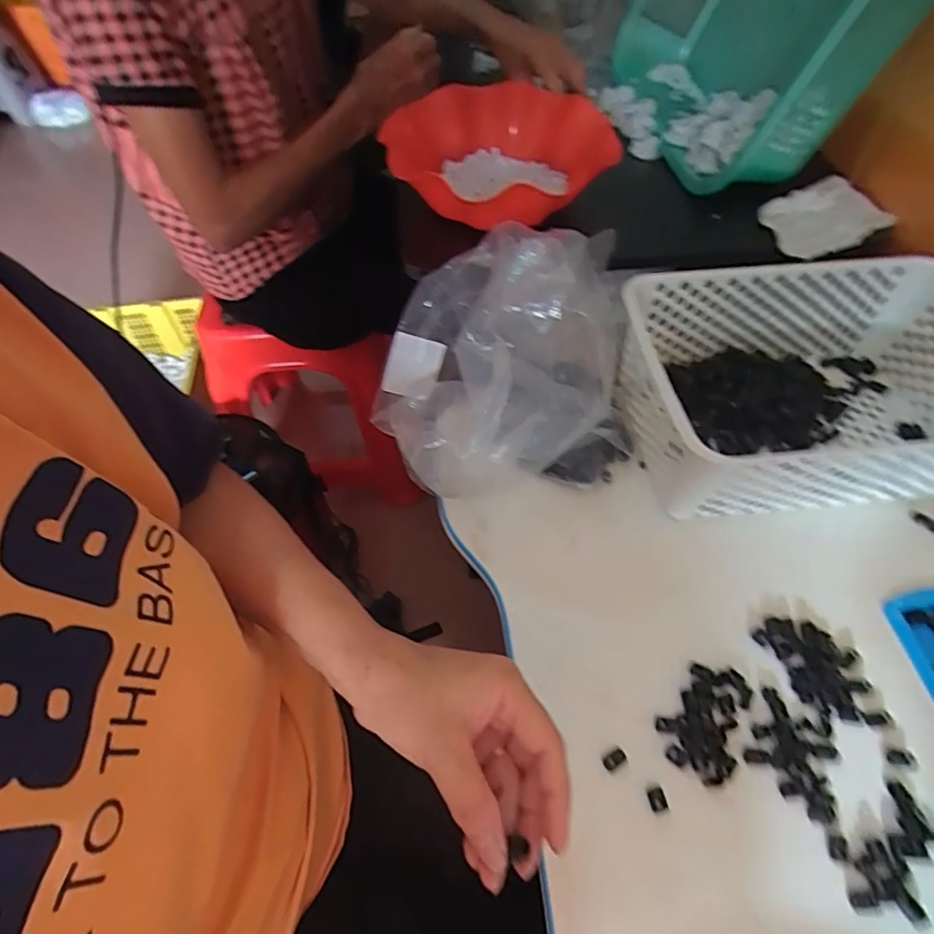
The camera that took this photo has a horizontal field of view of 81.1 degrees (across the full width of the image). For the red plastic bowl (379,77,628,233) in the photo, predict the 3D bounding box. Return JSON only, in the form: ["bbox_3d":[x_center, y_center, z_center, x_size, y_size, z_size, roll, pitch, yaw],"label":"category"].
[{"bbox_3d":[0.034,-0.329,0.602,0.236,0.082,0.250,26,60,18],"label":"red plastic bowl"}]

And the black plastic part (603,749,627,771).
[{"bbox_3d":[0.098,0.194,0.361,0.015,0.004,0.009,-28,59,-17],"label":"black plastic part"}]

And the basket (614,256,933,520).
[{"bbox_3d":[0.301,-0.072,0.477,0.324,0.106,0.210,-7,55,-4],"label":"basket"}]

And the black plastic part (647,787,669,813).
[{"bbox_3d":[0.124,0.217,0.355,0.011,0.004,0.014,-10,56,-5],"label":"black plastic part"}]

